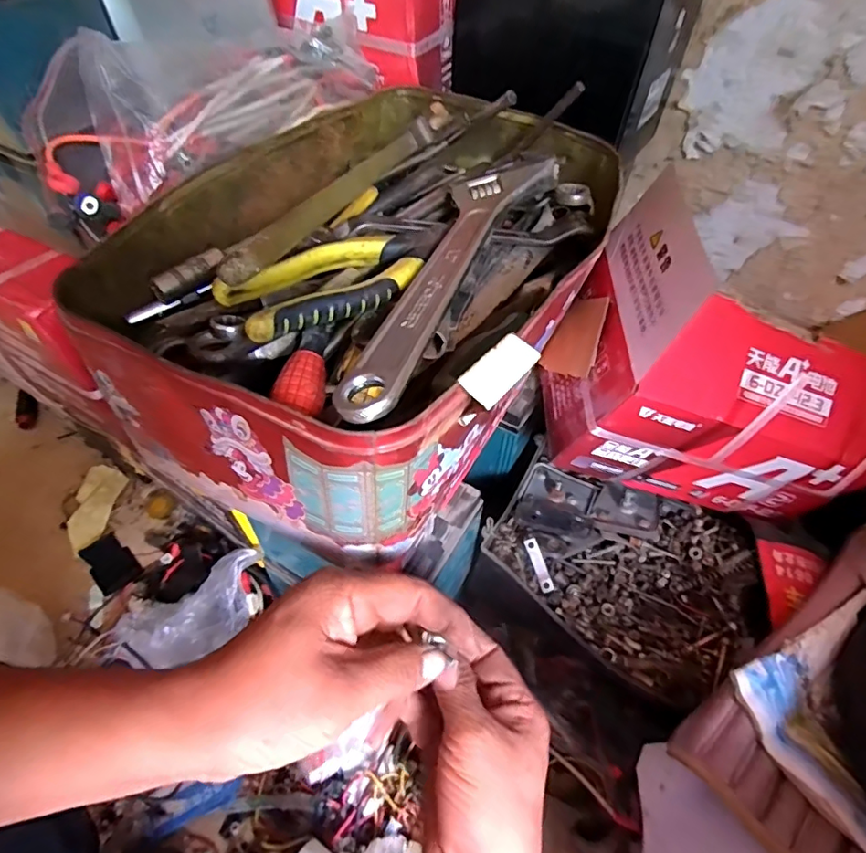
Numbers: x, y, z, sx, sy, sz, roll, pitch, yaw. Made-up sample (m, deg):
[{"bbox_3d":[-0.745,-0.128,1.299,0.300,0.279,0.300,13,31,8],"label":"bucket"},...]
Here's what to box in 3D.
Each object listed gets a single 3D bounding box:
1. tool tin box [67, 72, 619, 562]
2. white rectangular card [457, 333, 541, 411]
[{"bbox_3d":[-0.040,-0.127,0.398,0.279,0.121,0.400,19,52,13],"label":"tool tin box"},{"bbox_3d":[0.035,-0.029,0.273,0.022,0.004,0.049,48,60,-3],"label":"white rectangular card"}]

